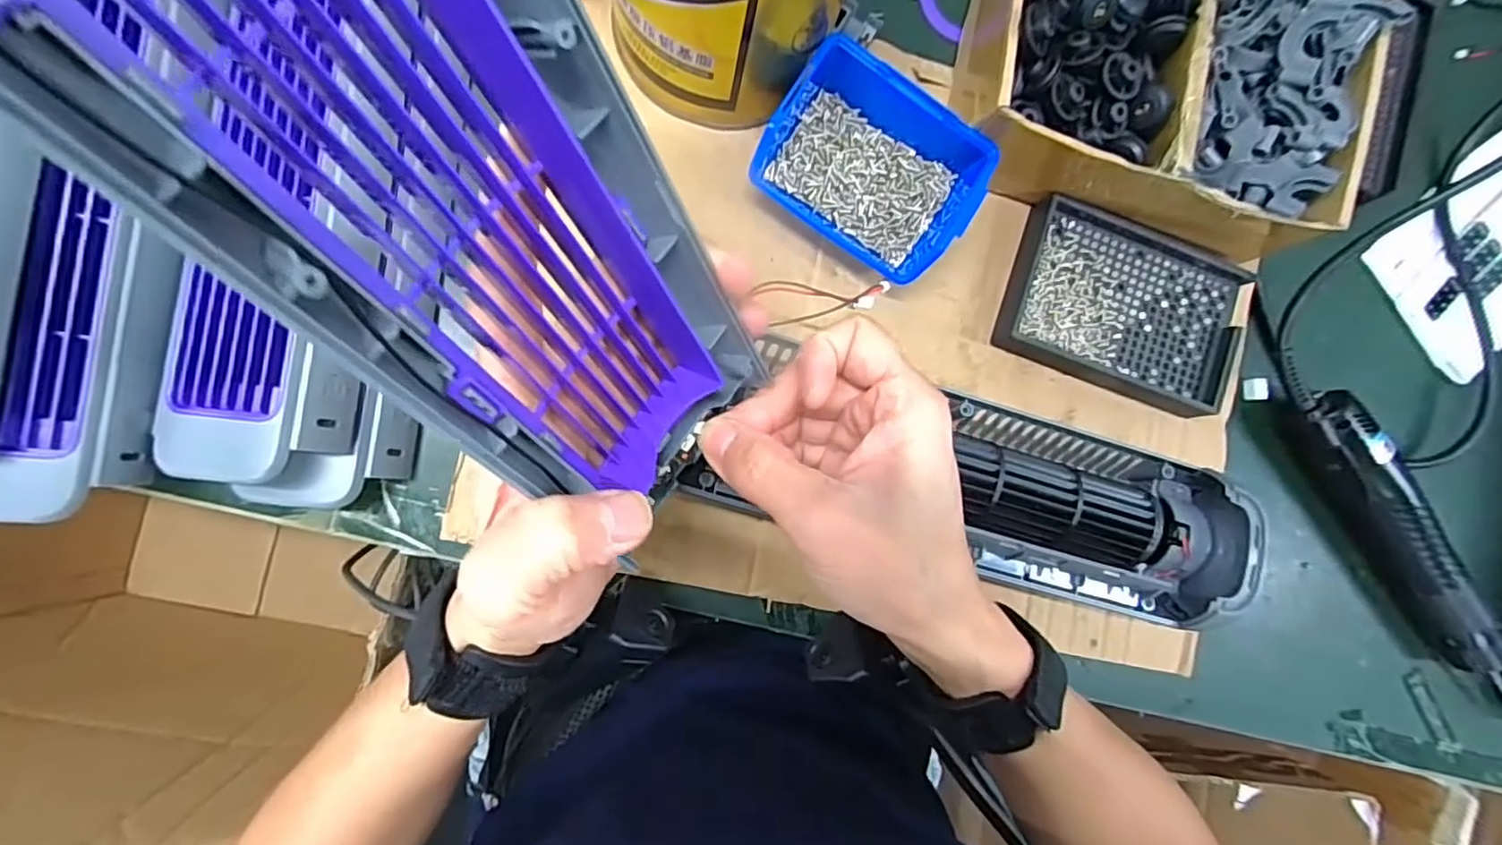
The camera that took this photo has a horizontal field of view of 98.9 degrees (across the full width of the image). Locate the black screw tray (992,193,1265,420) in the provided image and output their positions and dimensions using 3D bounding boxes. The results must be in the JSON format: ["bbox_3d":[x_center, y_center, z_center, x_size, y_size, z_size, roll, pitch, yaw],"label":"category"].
[{"bbox_3d":[0.225,-0.067,0.386,0.143,0.026,0.092,19,84,-7],"label":"black screw tray"}]

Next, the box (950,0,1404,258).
[{"bbox_3d":[0.231,-0.204,0.355,0.213,0.075,0.173,13,85,-8],"label":"box"}]

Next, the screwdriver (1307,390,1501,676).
[{"bbox_3d":[0.418,0.076,0.409,0.030,0.043,0.231,-37,93,-9],"label":"screwdriver"}]

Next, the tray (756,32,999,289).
[{"bbox_3d":[0.065,-0.137,0.348,0.111,0.047,0.085,33,83,-6],"label":"tray"}]

